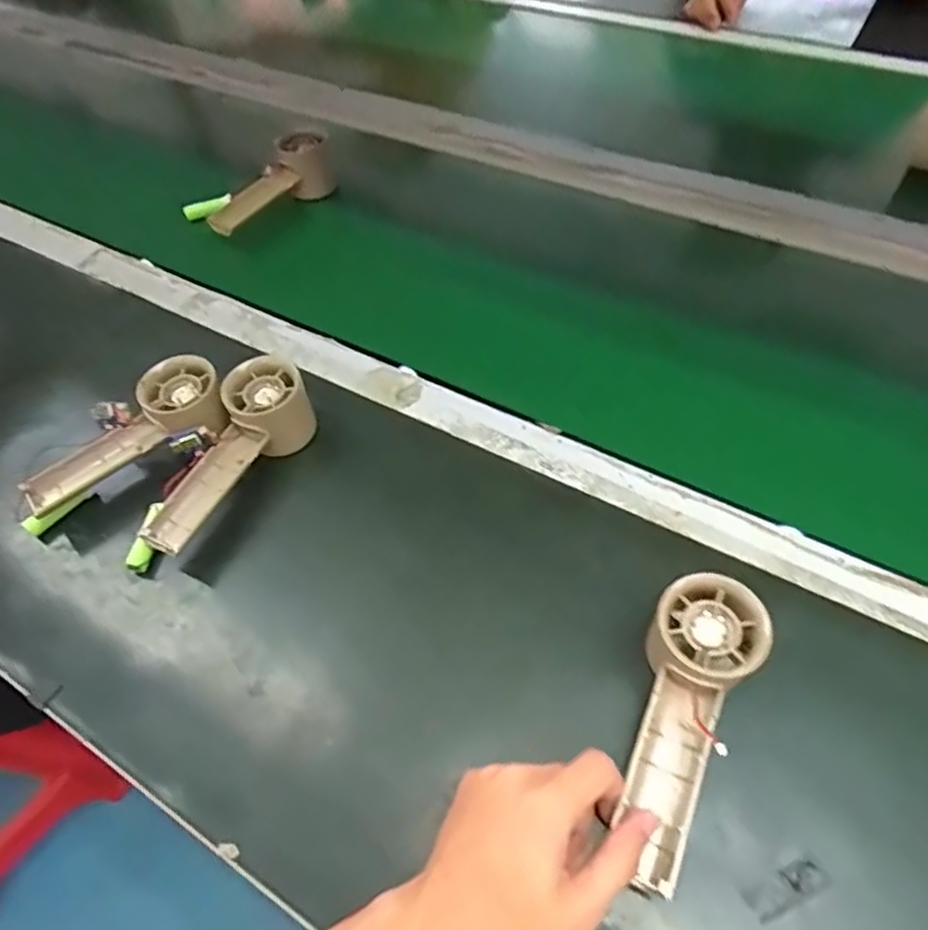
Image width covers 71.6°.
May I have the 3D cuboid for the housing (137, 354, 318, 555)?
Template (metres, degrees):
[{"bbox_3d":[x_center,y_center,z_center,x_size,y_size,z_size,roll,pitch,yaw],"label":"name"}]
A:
[{"bbox_3d":[-0.170,-0.006,0.474,0.049,0.055,0.153,29,76,24],"label":"housing"}]

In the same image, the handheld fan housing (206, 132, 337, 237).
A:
[{"bbox_3d":[-0.200,-0.287,0.674,0.059,0.071,0.157,27,62,22],"label":"handheld fan housing"}]

